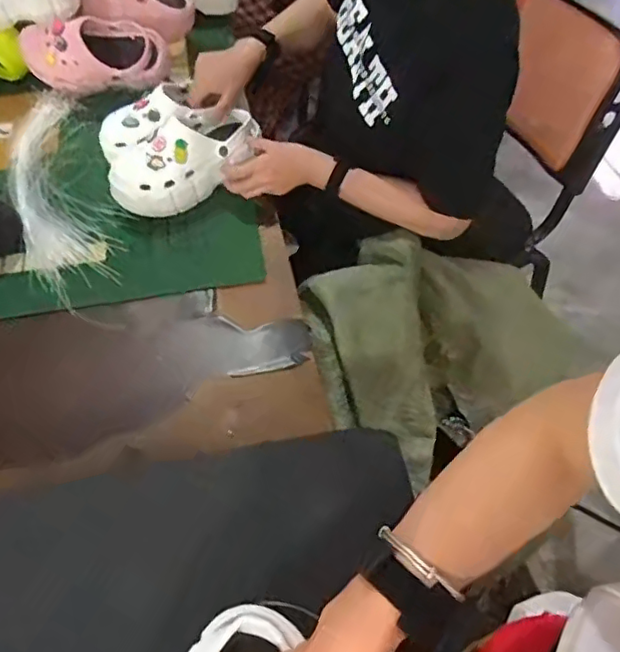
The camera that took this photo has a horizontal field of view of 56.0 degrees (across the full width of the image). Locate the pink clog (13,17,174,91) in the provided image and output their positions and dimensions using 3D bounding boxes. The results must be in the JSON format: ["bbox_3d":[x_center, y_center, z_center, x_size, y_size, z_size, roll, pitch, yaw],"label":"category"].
[{"bbox_3d":[-0.395,-0.503,1.073,0.263,0.110,0.102,-8,55,-4],"label":"pink clog"}]

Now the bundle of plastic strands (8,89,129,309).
[{"bbox_3d":[-0.417,-0.235,0.961,0.146,0.025,0.491,-22,57,-13],"label":"bundle of plastic strands"}]

